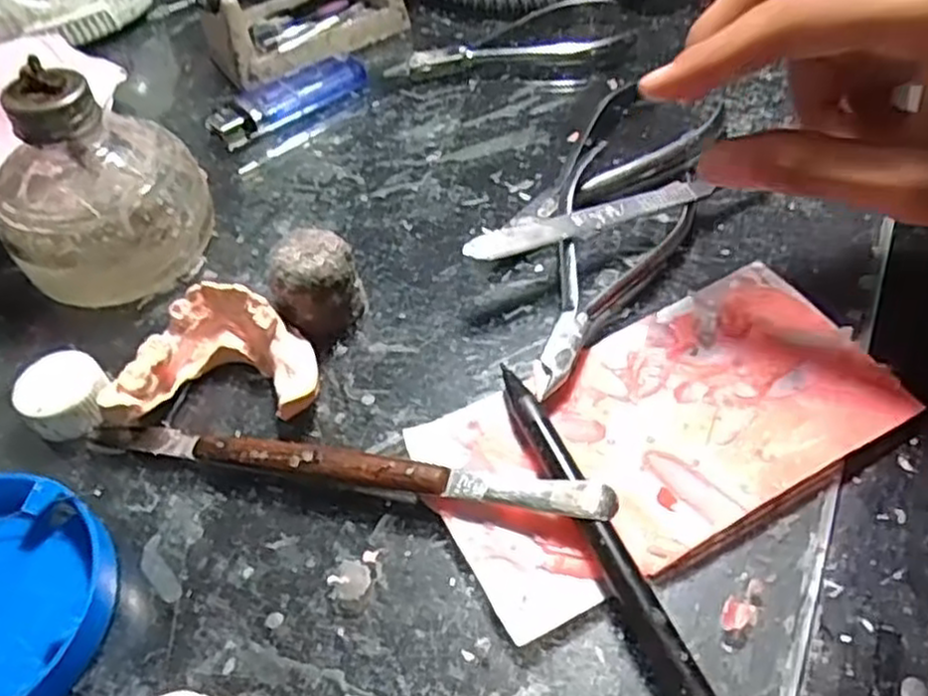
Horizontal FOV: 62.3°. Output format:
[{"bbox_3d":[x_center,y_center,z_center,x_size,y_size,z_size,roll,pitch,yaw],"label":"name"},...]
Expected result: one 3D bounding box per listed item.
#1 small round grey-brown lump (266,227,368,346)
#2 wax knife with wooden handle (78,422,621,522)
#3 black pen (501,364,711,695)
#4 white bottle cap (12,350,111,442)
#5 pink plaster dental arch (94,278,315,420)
[{"bbox_3d":[-0.052,-0.022,0.275,0.030,0.033,0.024,-19,51,-10],"label":"small round grey-brown lump"},{"bbox_3d":[-0.040,0.035,0.236,0.169,0.014,0.013,8,52,12],"label":"wax knife with wooden handle"},{"bbox_3d":[0.039,0.057,0.210,0.009,0.013,0.131,-21,52,-11],"label":"black pen"},{"bbox_3d":[-0.136,0.017,0.263,0.027,0.018,0.027,-3,50,4],"label":"white bottle cap"},{"bbox_3d":[-0.083,0.004,0.261,0.065,0.026,0.045,-4,50,3],"label":"pink plaster dental arch"}]

